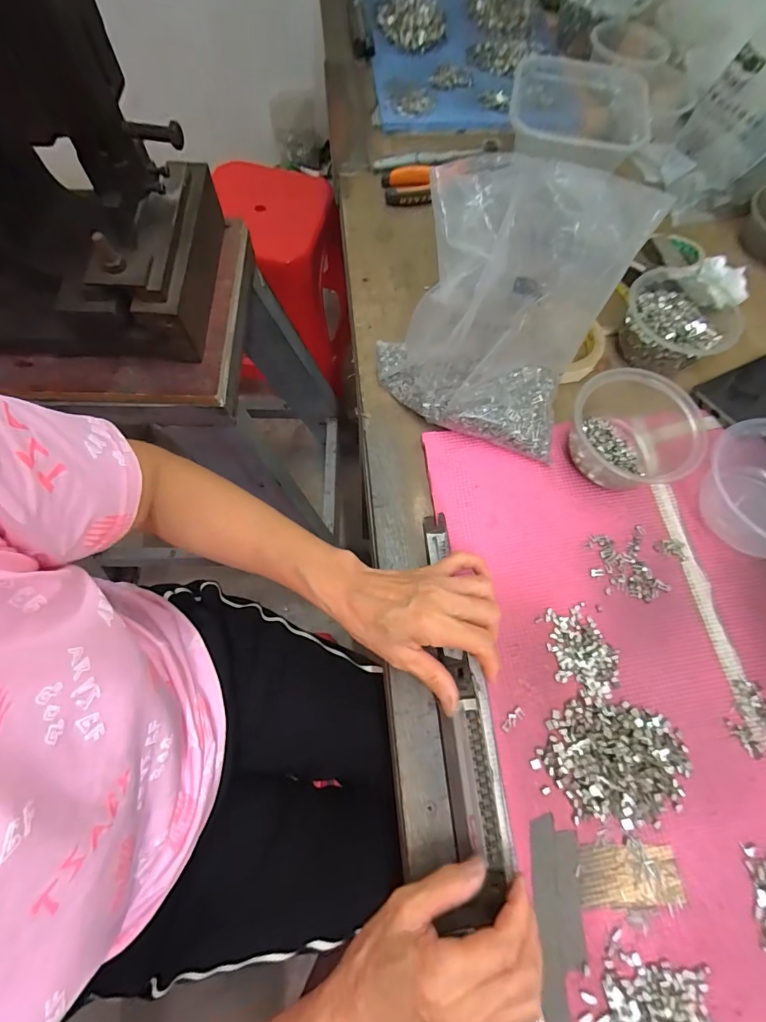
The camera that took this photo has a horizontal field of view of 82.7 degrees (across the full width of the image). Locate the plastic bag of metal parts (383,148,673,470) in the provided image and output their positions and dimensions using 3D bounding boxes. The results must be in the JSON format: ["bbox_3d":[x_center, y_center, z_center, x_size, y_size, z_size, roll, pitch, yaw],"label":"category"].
[{"bbox_3d":[0.101,-0.175,0.386,0.201,0.188,0.143,34,72,11],"label":"plastic bag of metal parts"}]

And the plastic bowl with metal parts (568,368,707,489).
[{"bbox_3d":[0.239,-0.078,0.419,0.115,0.061,0.109,0,69,-1],"label":"plastic bowl with metal parts"}]

